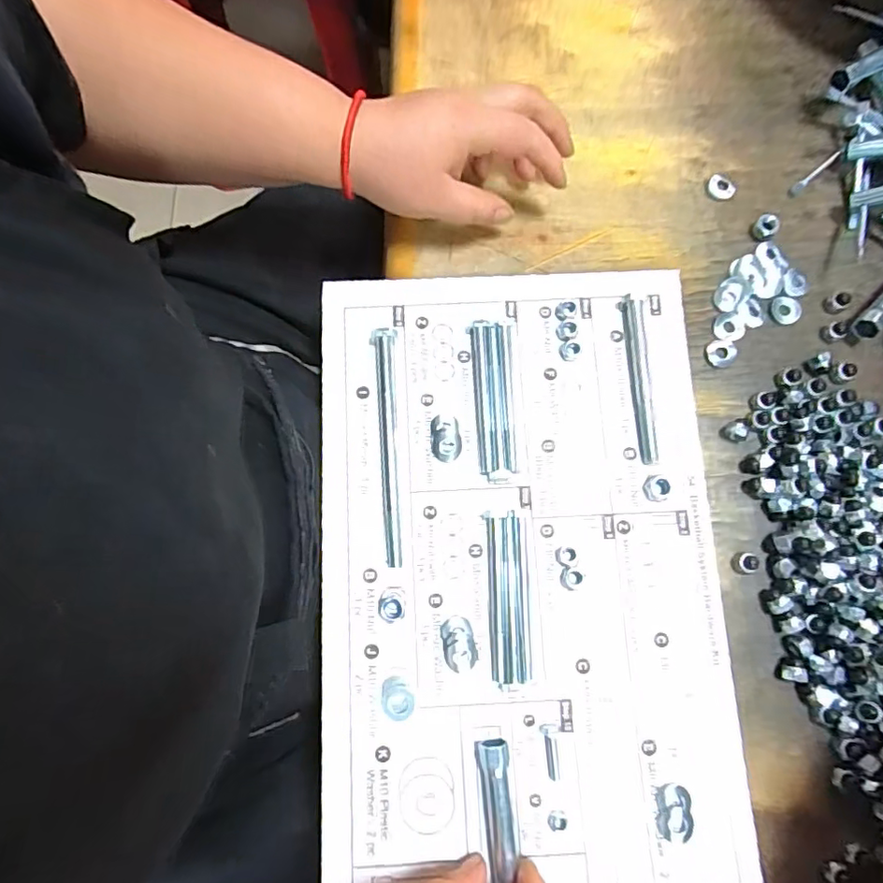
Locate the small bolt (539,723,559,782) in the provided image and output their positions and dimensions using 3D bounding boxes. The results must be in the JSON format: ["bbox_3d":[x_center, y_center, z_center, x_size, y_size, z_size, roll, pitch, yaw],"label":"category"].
[{"bbox_3d":[0.063,0.178,0.319,0.010,0.008,0.030,-3,78,-1],"label":"small bolt"}]

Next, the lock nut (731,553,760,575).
[{"bbox_3d":[0.186,0.075,0.343,0.012,0.010,0.013,-4,78,-1],"label":"lock nut"}]

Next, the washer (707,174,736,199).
[{"bbox_3d":[0.202,-0.183,0.404,0.020,0.005,0.015,27,79,5],"label":"washer"}]

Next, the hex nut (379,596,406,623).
[{"bbox_3d":[-0.030,0.101,0.336,0.016,0.008,0.015,-1,78,-1],"label":"hex nut"}]

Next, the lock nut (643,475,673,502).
[{"bbox_3d":[0.135,0.029,0.352,0.015,0.006,0.016,0,78,0],"label":"lock nut"}]

